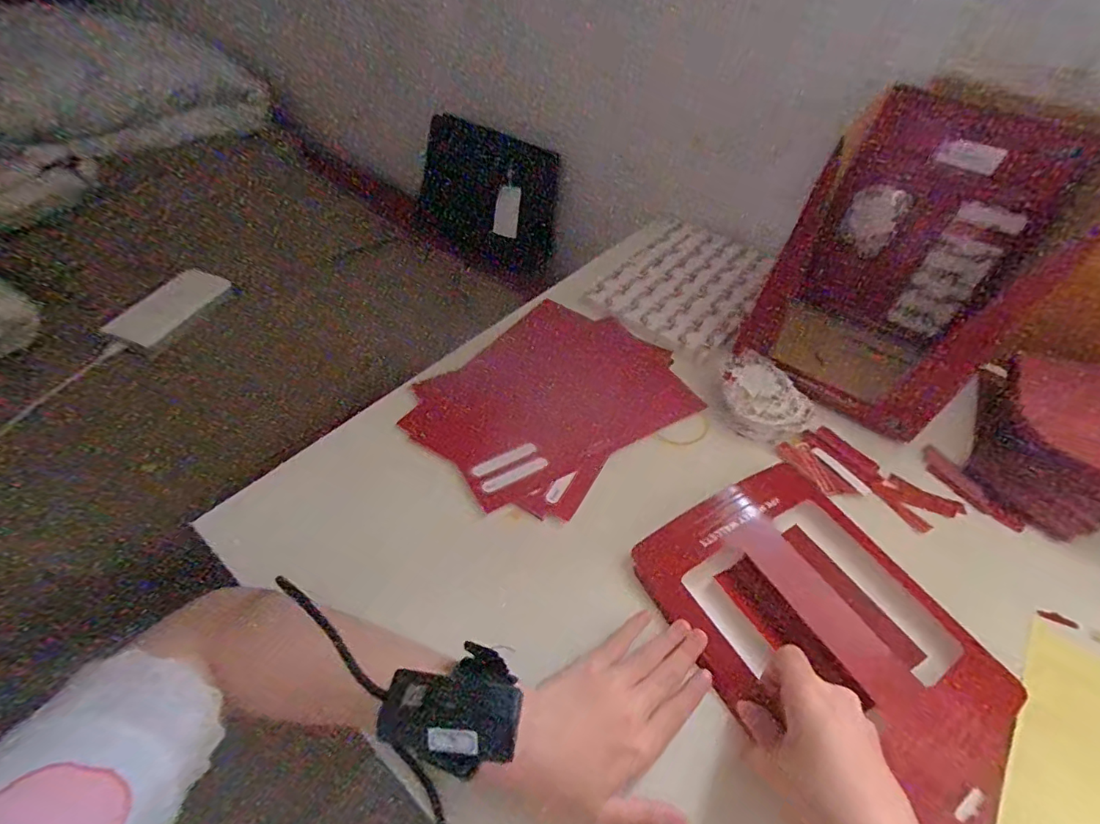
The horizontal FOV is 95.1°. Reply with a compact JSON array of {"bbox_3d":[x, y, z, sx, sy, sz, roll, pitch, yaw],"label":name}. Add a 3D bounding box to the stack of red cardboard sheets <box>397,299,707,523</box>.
[{"bbox_3d":[0.006,-0.017,0.519,0.207,0.012,0.266,38,57,24],"label":"stack of red cardboard sheets"}]

